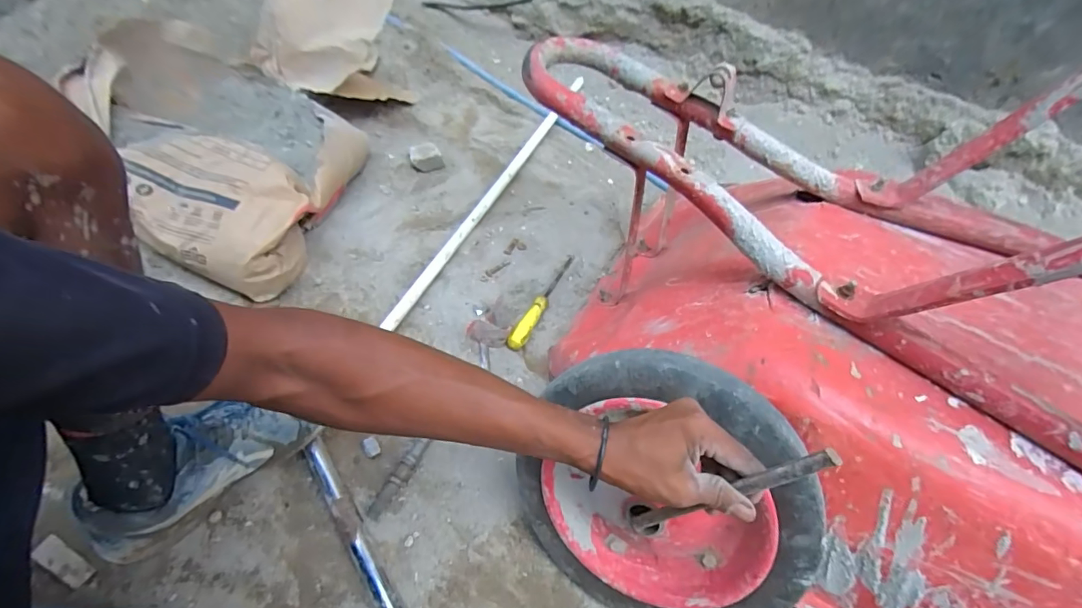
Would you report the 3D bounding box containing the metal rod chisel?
[{"bbox_3d":[0.139,0.154,0.370,0.012,0.213,0.011,15,51,-23],"label":"metal rod chisel"}]

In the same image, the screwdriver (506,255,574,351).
[{"bbox_3d":[0.004,-0.013,0.772,0.024,0.021,0.221,23,54,11],"label":"screwdriver"}]

